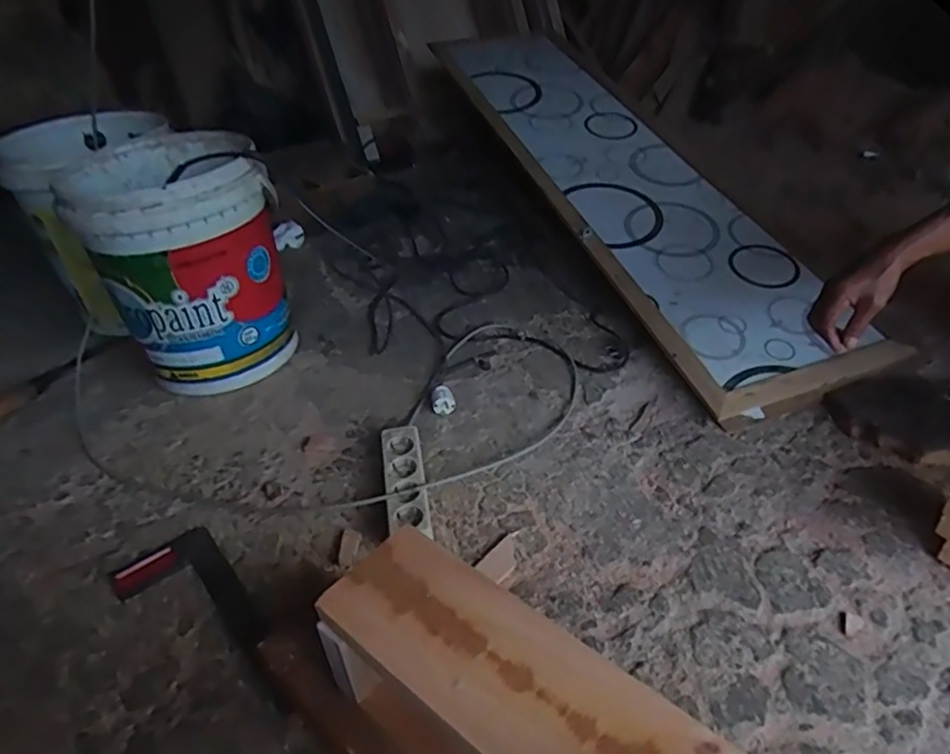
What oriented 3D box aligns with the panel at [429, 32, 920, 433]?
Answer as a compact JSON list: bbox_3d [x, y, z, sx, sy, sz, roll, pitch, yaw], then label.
[{"bbox_3d":[0.304,-0.487,1.474,0.388,0.058,1.458,-15,51,-13],"label":"panel"}]

